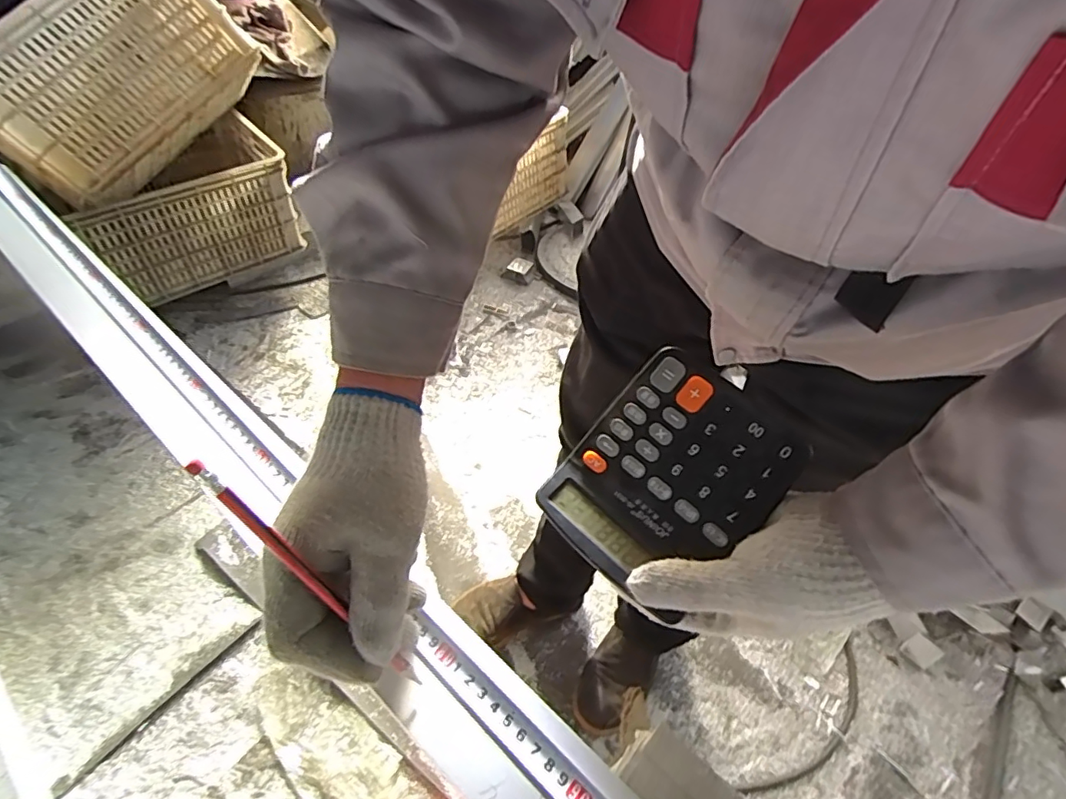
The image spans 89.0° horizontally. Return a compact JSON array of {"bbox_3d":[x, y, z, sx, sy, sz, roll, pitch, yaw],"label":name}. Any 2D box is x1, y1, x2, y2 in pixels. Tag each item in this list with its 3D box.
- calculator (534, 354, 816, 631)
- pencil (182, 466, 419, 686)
[{"bbox_3d":[0.085,0.048,0.346,0.114,0.013,0.142,40,88,18],"label":"calculator"},{"bbox_3d":[-0.112,0.087,0.269,0.005,0.155,0.007,-6,35,40],"label":"pencil"}]

